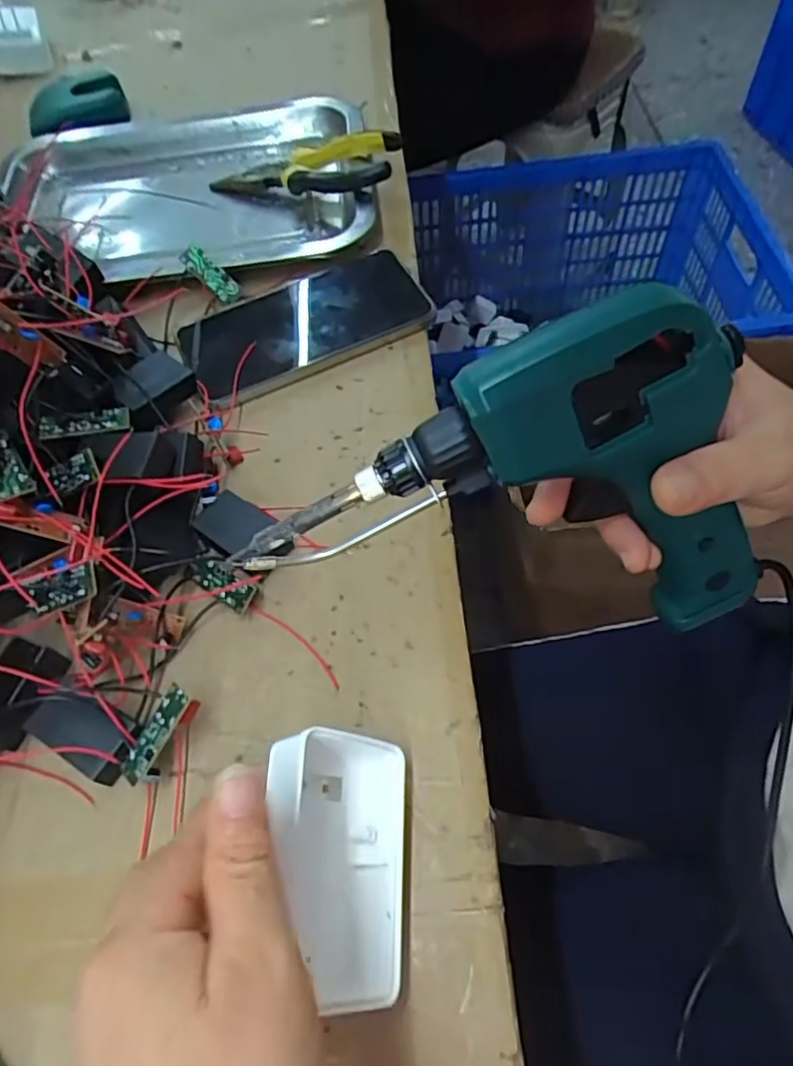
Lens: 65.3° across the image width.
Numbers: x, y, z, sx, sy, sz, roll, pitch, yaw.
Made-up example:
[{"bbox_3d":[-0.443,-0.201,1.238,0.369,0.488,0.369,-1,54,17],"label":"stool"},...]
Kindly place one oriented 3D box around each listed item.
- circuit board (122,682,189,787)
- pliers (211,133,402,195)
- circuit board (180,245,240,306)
[{"bbox_3d":[-0.107,0.089,0.274,0.013,0.005,0.045,28,82,16],"label":"circuit board"},{"bbox_3d":[-0.074,-0.283,0.484,0.155,0.018,0.053,0,59,18],"label":"pliers"},{"bbox_3d":[-0.128,-0.179,0.428,0.044,0.005,0.016,43,99,-12],"label":"circuit board"}]

